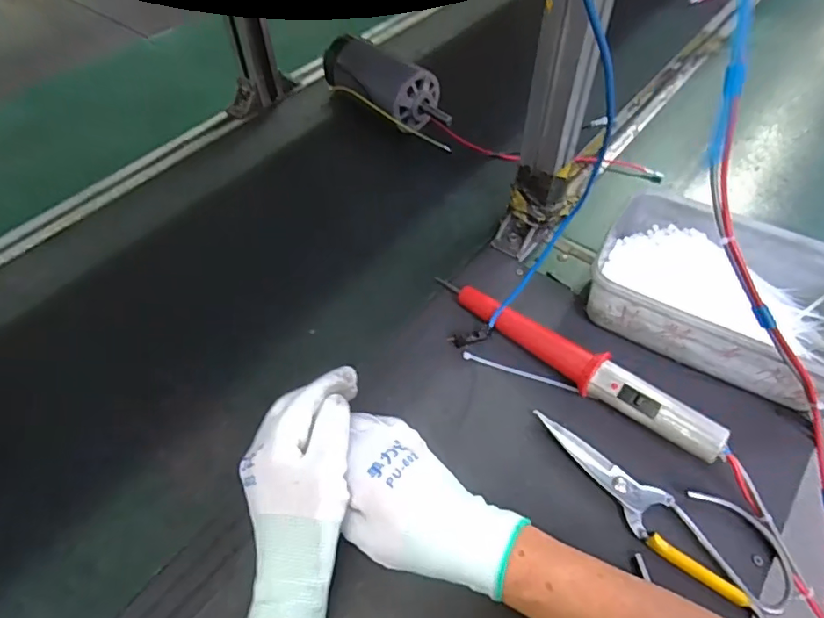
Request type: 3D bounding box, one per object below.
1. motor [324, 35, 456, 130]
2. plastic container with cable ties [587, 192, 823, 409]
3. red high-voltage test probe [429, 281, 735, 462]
[{"bbox_3d":[-0.031,-0.299,0.721,0.205,0.079,0.066,39,61,24],"label":"motor"},{"bbox_3d":[0.289,-0.012,0.496,0.226,0.073,0.163,24,56,15],"label":"plastic container with cable ties"},{"bbox_3d":[0.134,0.045,0.472,0.267,0.042,0.034,38,61,23],"label":"red high-voltage test probe"}]

